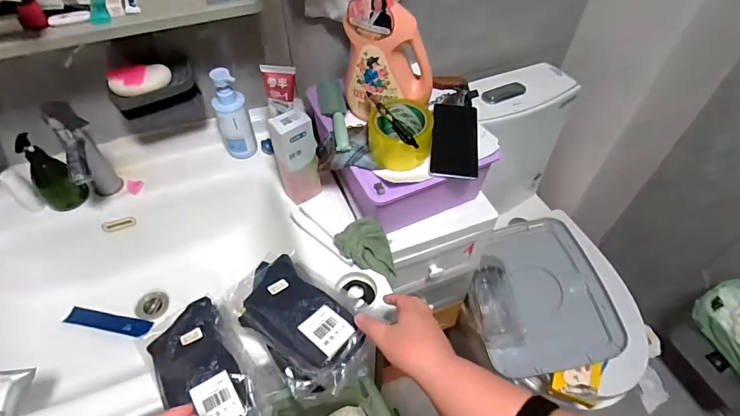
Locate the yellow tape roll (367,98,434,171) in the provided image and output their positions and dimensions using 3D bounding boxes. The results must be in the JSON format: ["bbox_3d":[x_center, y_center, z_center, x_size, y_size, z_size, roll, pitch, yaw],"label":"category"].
[{"bbox_3d":[0.047,-0.116,0.656,0.099,0.060,0.103,7,51,5],"label":"yellow tape roll"}]

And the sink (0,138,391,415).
[{"bbox_3d":[-0.390,0.137,0.716,0.731,0.180,0.489,-15,52,-13],"label":"sink"}]

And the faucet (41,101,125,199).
[{"bbox_3d":[-0.461,-0.073,0.689,0.057,0.182,0.125,-25,55,-20],"label":"faucet"}]

